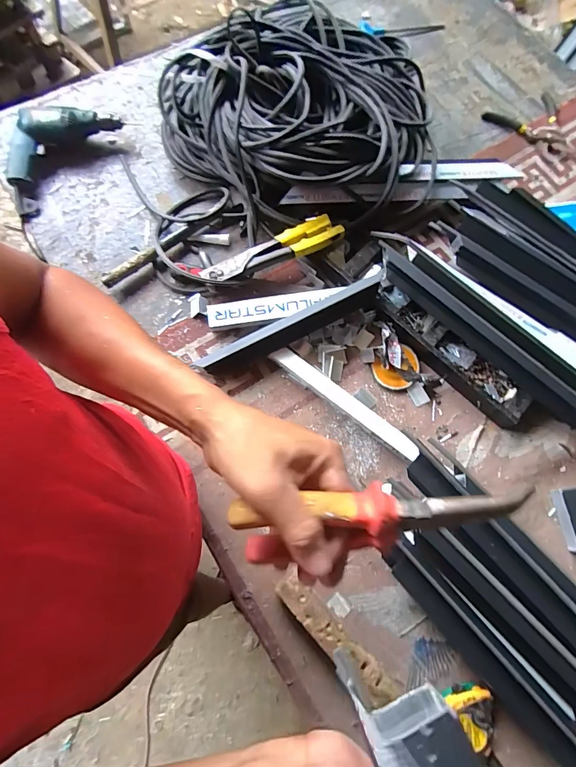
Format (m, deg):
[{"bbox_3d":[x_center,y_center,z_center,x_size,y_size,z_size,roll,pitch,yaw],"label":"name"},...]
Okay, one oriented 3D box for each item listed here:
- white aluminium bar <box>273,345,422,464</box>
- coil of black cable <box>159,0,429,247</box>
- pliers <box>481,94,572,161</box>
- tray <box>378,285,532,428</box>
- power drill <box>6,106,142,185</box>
[{"bbox_3d":[0.090,0.030,0.610,0.266,0.023,0.027,36,74,6],"label":"white aluminium bar"},{"bbox_3d":[0.020,-0.472,0.686,0.394,0.130,0.413,1,73,-4],"label":"coil of black cable"},{"bbox_3d":[0.531,-0.559,0.821,0.195,0.027,0.102,36,76,8],"label":"pliers"},{"bbox_3d":[0.271,-0.061,0.669,0.317,0.039,0.096,44,75,8],"label":"tray"},{"bbox_3d":[-0.429,-0.477,0.739,0.264,0.063,0.095,-35,79,-13],"label":"power drill"}]

